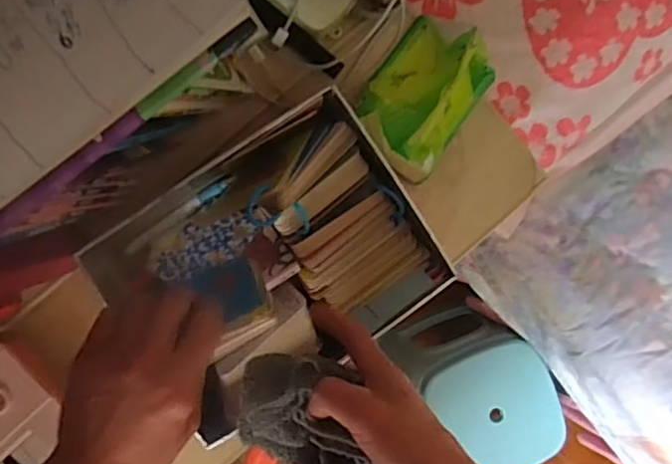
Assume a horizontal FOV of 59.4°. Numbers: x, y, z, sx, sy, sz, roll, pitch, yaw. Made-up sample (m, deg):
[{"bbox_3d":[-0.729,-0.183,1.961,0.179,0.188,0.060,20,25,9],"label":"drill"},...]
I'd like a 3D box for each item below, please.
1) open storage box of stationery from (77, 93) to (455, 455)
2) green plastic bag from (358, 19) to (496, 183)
[{"bbox_3d":[-0.059,0.022,0.496,0.239,0.088,0.194,-34,94,-4],"label":"open storage box of stationery"},{"bbox_3d":[0.079,-0.120,0.526,0.091,0.055,0.130,35,88,-5],"label":"green plastic bag"}]

